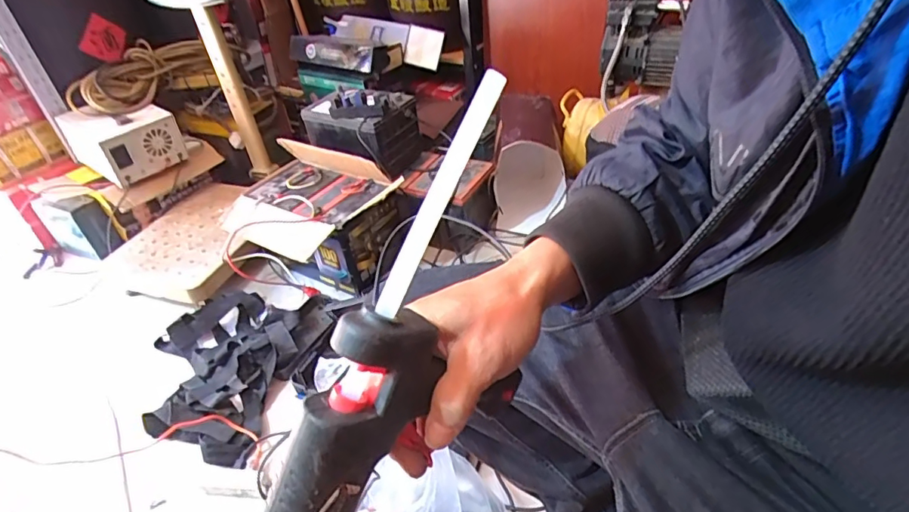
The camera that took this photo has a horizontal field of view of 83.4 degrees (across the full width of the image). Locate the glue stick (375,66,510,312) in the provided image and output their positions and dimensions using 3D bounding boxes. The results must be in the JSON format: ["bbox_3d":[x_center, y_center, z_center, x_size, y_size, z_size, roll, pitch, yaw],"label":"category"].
[{"bbox_3d":[-0.009,-0.032,0.268,0.009,0.011,0.137,28,95,35],"label":"glue stick"}]

